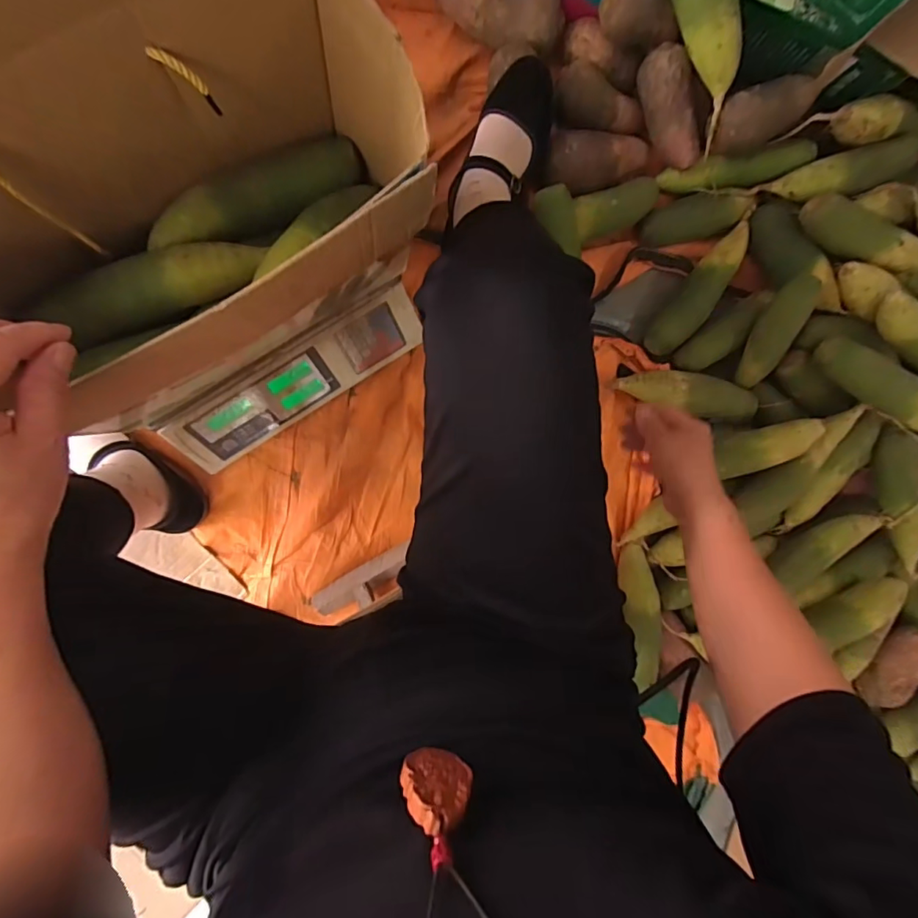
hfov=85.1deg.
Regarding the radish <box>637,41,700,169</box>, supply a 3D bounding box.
[{"bbox_3d":[0.280,-0.462,0.662,0.047,0.058,0.142,-28,113,-5],"label":"radish"}]

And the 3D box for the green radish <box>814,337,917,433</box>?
[{"bbox_3d":[0.584,-0.092,0.678,0.218,0.056,0.050,36,89,6],"label":"green radish"}]

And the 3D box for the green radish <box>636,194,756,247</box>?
[{"bbox_3d":[0.334,-0.344,0.715,0.155,0.049,0.058,-12,96,-7],"label":"green radish"}]

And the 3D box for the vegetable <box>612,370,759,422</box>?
[{"bbox_3d":[0.330,-0.095,0.712,0.206,0.048,0.060,13,93,-9],"label":"vegetable"}]

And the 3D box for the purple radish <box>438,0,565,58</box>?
[{"bbox_3d":[0.049,-0.570,0.636,0.172,0.067,0.069,15,92,-9],"label":"purple radish"}]

